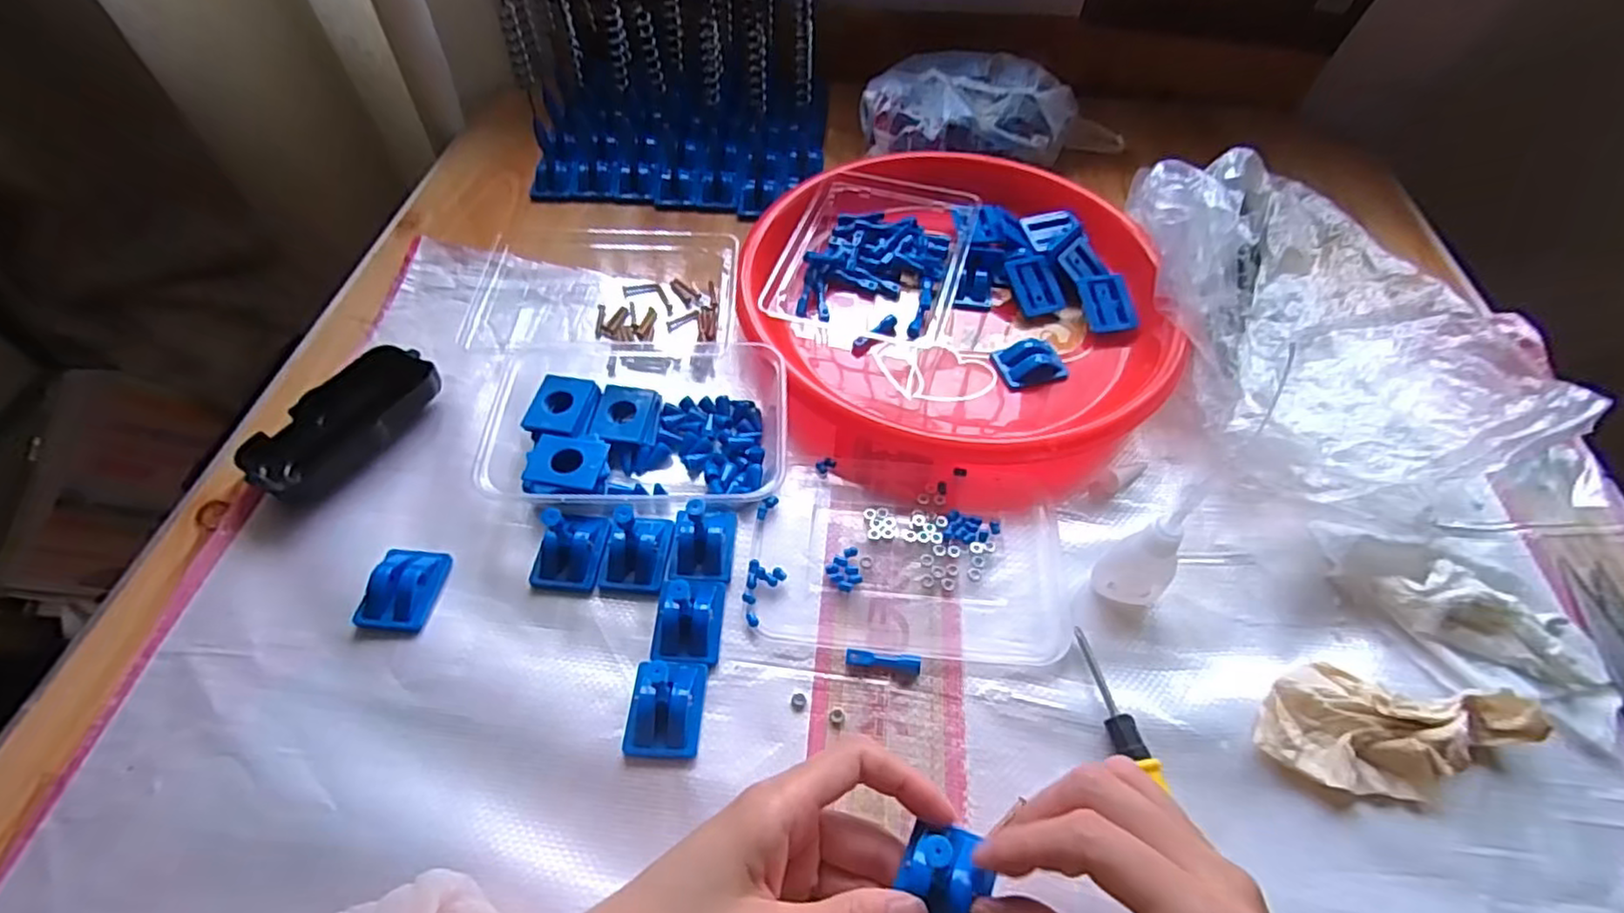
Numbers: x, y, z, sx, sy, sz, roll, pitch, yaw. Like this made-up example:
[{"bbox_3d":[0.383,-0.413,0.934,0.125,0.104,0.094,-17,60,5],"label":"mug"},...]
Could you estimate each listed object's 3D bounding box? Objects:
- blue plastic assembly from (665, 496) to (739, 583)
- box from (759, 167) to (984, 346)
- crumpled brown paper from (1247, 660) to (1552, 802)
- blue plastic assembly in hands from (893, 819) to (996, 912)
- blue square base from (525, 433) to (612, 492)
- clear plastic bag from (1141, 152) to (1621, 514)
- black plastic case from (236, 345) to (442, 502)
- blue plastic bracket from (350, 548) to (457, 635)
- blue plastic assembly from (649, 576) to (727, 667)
[{"bbox_3d":[-0.060,0.044,0.376,0.033,0.025,0.048,4,53,1],"label":"blue plastic assembly"},{"bbox_3d":[0.049,-0.142,0.500,0.116,0.032,0.162,15,54,10],"label":"box"},{"bbox_3d":[0.265,0.122,0.316,0.116,0.026,0.057,-3,53,-4],"label":"crumpled brown paper"},{"bbox_3d":[0.049,0.161,0.254,0.030,0.019,0.043,15,54,10],"label":"blue plastic assembly in hands"},{"bbox_3d":[-0.138,0.002,0.388,0.041,0.004,0.036,7,52,-3],"label":"blue square base"},{"bbox_3d":[0.300,-0.089,0.425,0.180,0.105,0.250,-10,54,-9],"label":"clear plastic bag"},{"bbox_3d":[-0.274,-0.020,0.407,0.052,0.028,0.106,28,57,18],"label":"black plastic case"},{"bbox_3d":[-0.210,0.066,0.353,0.032,0.018,0.044,7,53,4],"label":"blue plastic bracket"},{"bbox_3d":[-0.062,0.079,0.347,0.033,0.027,0.045,6,53,3],"label":"blue plastic assembly"}]

